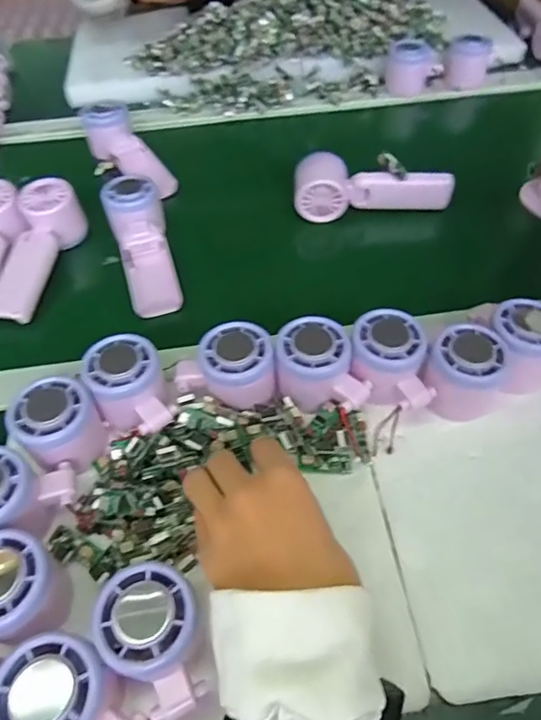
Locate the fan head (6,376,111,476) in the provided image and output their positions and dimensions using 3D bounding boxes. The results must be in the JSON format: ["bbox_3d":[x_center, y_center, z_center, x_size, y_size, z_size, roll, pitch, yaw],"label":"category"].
[{"bbox_3d":[-0.151,0.048,0.392,0.054,0.052,0.056,-1,52,1],"label":"fan head"}]

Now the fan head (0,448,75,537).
[{"bbox_3d":[-0.169,0.090,0.359,0.074,0.051,0.056,-14,56,-6],"label":"fan head"}]

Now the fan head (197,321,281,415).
[{"bbox_3d":[-0.025,0.005,0.414,0.054,0.040,0.054,-1,52,1],"label":"fan head"}]

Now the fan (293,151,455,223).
[{"bbox_3d":[0.111,-0.187,0.590,0.166,0.045,0.052,3,52,5],"label":"fan"}]

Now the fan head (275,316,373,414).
[{"bbox_3d":[0.039,0.005,0.413,0.066,0.044,0.069,-7,55,-1],"label":"fan head"}]

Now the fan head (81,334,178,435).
[{"bbox_3d":[-0.103,0.021,0.405,0.055,0.043,0.075,-27,56,-18],"label":"fan head"}]

